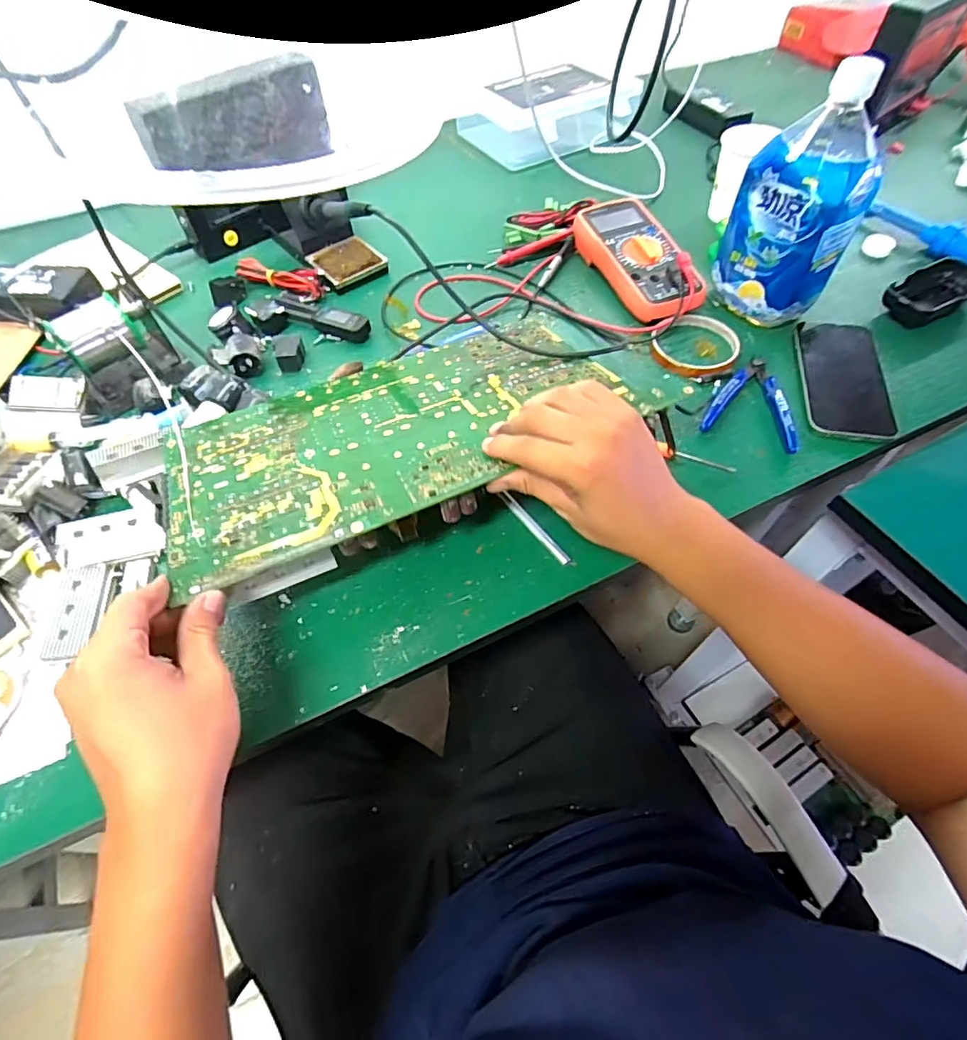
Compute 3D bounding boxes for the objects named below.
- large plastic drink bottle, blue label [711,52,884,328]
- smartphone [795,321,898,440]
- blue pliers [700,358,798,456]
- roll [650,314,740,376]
[{"bbox_3d":[0.288,-0.287,0.484,0.106,0.188,0.116,27,61,17],"label":"large plastic drink bottle, blue label"},{"bbox_3d":[0.331,-0.134,0.489,0.072,0.012,0.154,12,58,9],"label":"smartphone"},{"bbox_3d":[0.239,-0.107,0.471,0.076,0.015,0.103,17,59,11],"label":"blue pliers"},{"bbox_3d":[0.206,-0.169,0.514,0.081,0.013,0.077,0,57,1],"label":"roll"}]

